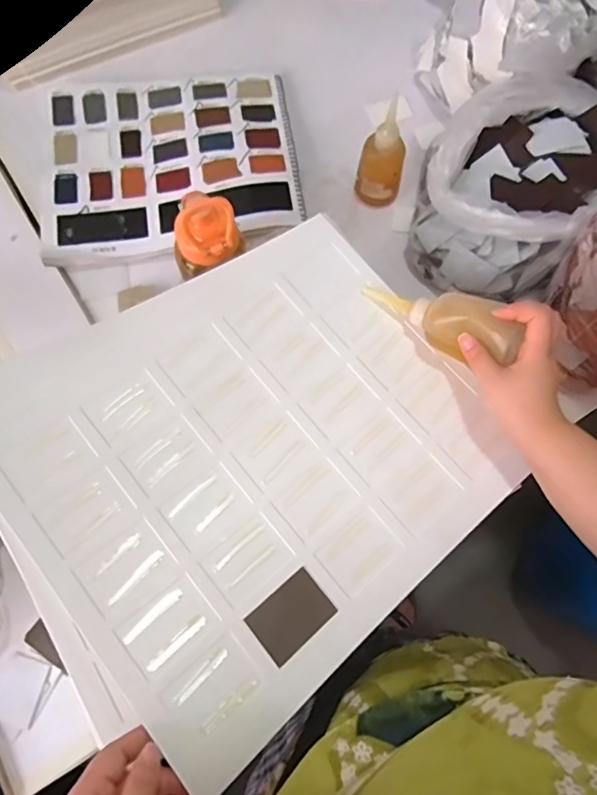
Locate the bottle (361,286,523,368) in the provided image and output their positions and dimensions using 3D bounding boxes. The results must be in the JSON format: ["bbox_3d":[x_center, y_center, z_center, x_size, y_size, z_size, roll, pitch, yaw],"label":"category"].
[{"bbox_3d":[0.139,-0.079,0.529,0.168,0.046,0.049,28,73,44],"label":"bottle"}]

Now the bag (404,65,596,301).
[{"bbox_3d":[0.278,-0.287,0.713,0.231,0.124,0.298,32,77,9],"label":"bag"}]

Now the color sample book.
[{"bbox_3d":[-0.187,-0.349,0.771,0.357,0.023,0.298,-10,74,-3],"label":"color sample book"}]

